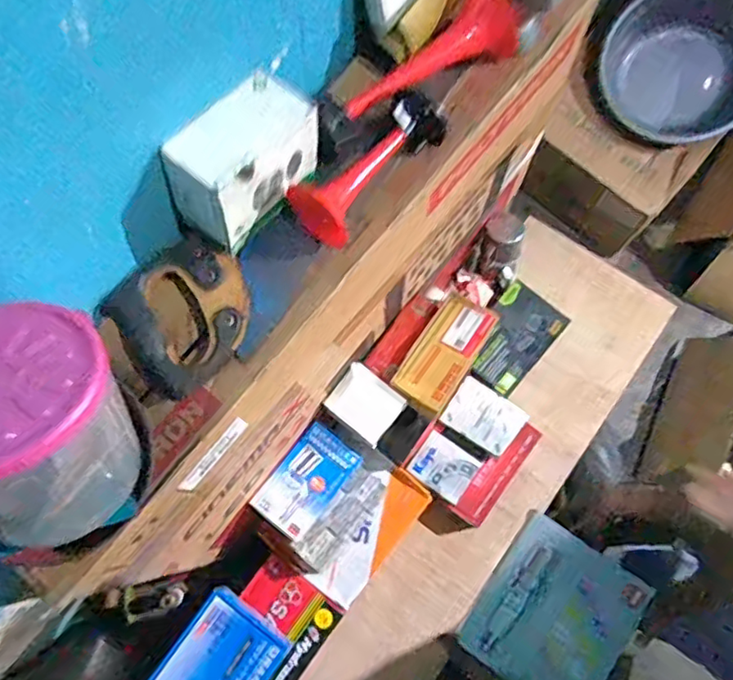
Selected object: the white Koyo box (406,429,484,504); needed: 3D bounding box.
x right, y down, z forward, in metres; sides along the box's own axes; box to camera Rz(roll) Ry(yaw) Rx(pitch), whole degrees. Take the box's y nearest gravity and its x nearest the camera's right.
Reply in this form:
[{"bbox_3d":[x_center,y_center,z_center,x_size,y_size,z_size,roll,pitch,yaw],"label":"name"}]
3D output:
[{"bbox_3d":[0.128,0.205,0.995,0.099,0.017,0.081,35,78,9],"label":"white Koyo box"}]

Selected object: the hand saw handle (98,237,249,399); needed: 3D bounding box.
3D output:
[{"bbox_3d":[-0.158,-0.024,0.527,0.120,0.031,0.109,-39,78,-9],"label":"hand saw handle"}]

